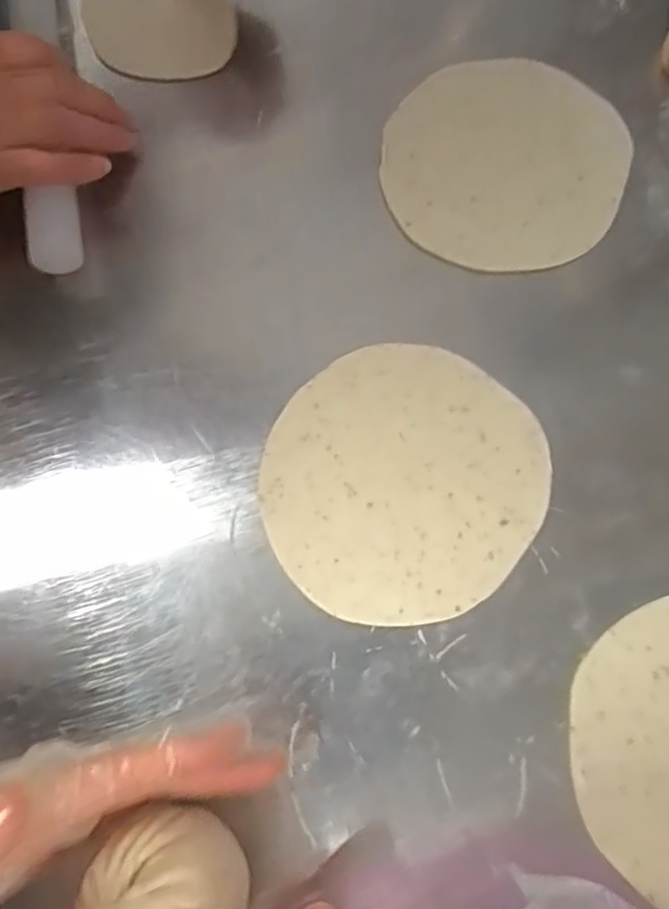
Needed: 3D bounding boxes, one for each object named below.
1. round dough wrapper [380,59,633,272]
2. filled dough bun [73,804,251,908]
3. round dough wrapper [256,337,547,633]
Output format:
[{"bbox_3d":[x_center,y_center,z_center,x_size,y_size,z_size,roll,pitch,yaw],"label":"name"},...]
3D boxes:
[{"bbox_3d":[0.091,-0.160,0.367,0.124,0.006,0.131,0,73,2],"label":"round dough wrapper"},{"bbox_3d":[-0.058,0.157,0.234,0.049,0.044,0.059,-24,74,-6],"label":"filled dough bun"},{"bbox_3d":[0.031,0.012,0.320,0.129,0.004,0.123,-1,75,2],"label":"round dough wrapper"}]

